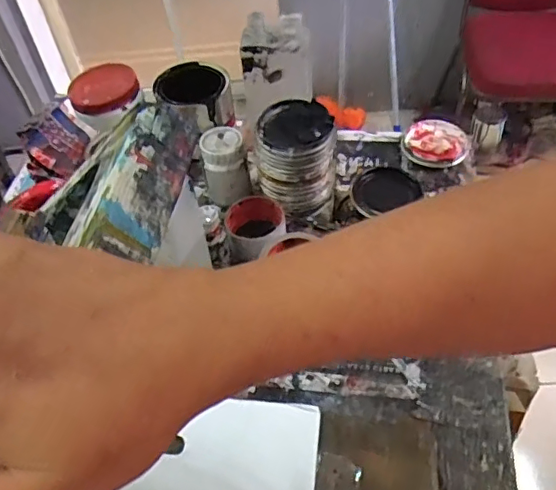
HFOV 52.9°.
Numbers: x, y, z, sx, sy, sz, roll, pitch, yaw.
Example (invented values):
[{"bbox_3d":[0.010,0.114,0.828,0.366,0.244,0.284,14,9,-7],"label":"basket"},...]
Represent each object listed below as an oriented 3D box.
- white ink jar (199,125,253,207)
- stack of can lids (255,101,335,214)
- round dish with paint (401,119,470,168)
[{"bbox_3d":[-0.076,-0.108,0.816,0.059,0.110,0.064,-2,49,3],"label":"white ink jar"},{"bbox_3d":[0.026,-0.124,0.779,0.101,0.122,0.103,-3,49,2],"label":"stack of can lids"},{"bbox_3d":[0.255,-0.166,0.906,0.105,0.019,0.095,3,50,7],"label":"round dish with paint"}]

